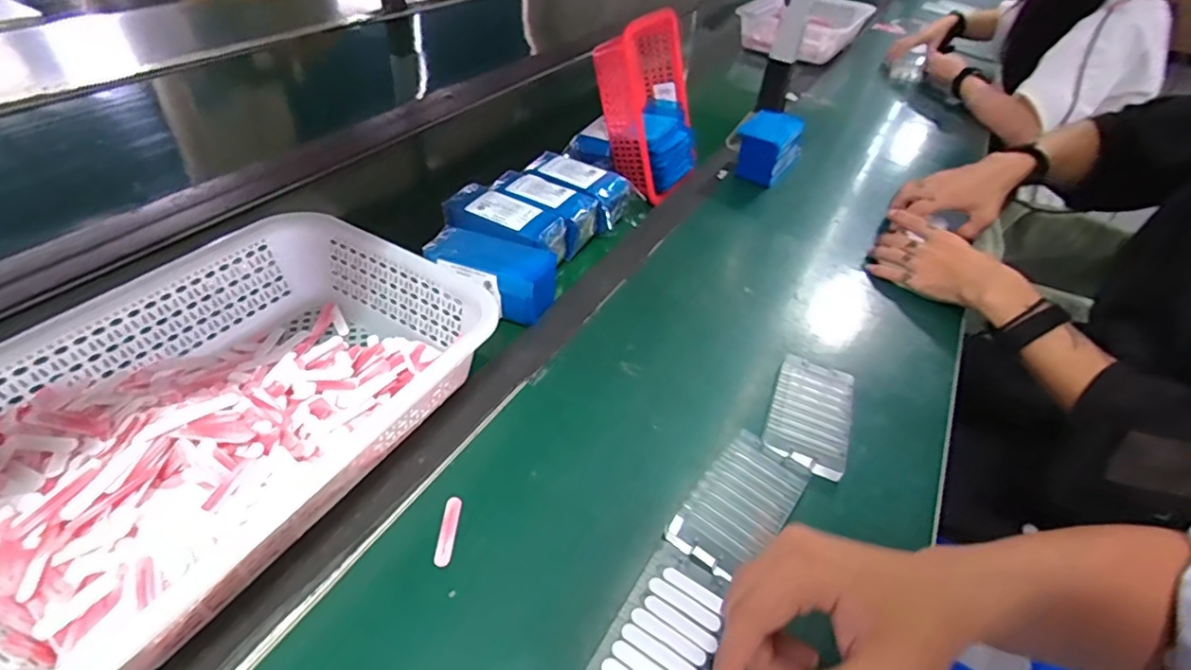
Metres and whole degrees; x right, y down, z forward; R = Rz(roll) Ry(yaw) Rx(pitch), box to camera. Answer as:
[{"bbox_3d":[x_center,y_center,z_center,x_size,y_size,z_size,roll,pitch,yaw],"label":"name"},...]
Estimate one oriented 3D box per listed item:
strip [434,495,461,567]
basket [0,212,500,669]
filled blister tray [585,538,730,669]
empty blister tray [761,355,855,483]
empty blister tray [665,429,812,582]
[{"bbox_3d":[-0.105,0.138,0.401,0.012,0.004,0.051,4,42,-3],"label":"strip"},{"bbox_3d":[-0.277,0.048,0.422,0.249,0.080,0.355,24,44,19],"label":"basket"},{"bbox_3d":[0.042,0.195,0.354,0.066,0.010,0.124,26,45,21],"label":"filled blister tray"},{"bbox_3d":[0.196,0.070,0.515,0.069,0.012,0.129,20,43,15],"label":"empty blister tray"},{"bbox_3d":[0.113,0.129,0.436,0.066,0.013,0.122,31,47,25],"label":"empty blister tray"}]

